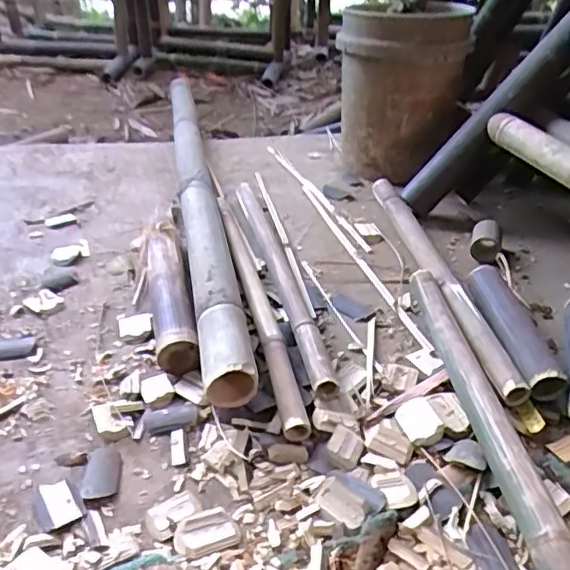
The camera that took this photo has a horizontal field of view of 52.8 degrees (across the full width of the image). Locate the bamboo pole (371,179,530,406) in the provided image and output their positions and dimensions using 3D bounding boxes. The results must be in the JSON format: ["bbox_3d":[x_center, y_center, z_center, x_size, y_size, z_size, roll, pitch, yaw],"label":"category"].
[{"bbox_3d":[0.256,-0.031,1.015,0.051,0.051,0.637,-5,35,-8],"label":"bamboo pole"}]

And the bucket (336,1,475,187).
[{"bbox_3d":[0.265,-0.437,1.332,0.258,0.380,0.258,1,35,0],"label":"bucket"}]

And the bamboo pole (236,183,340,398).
[{"bbox_3d":[-0.015,-0.034,1.023,0.048,0.039,0.638,-7,36,-12],"label":"bamboo pole"}]

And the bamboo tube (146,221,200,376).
[{"bbox_3d":[-0.187,0.004,0.915,0.063,0.062,0.342,-7,36,-12],"label":"bamboo tube"}]

